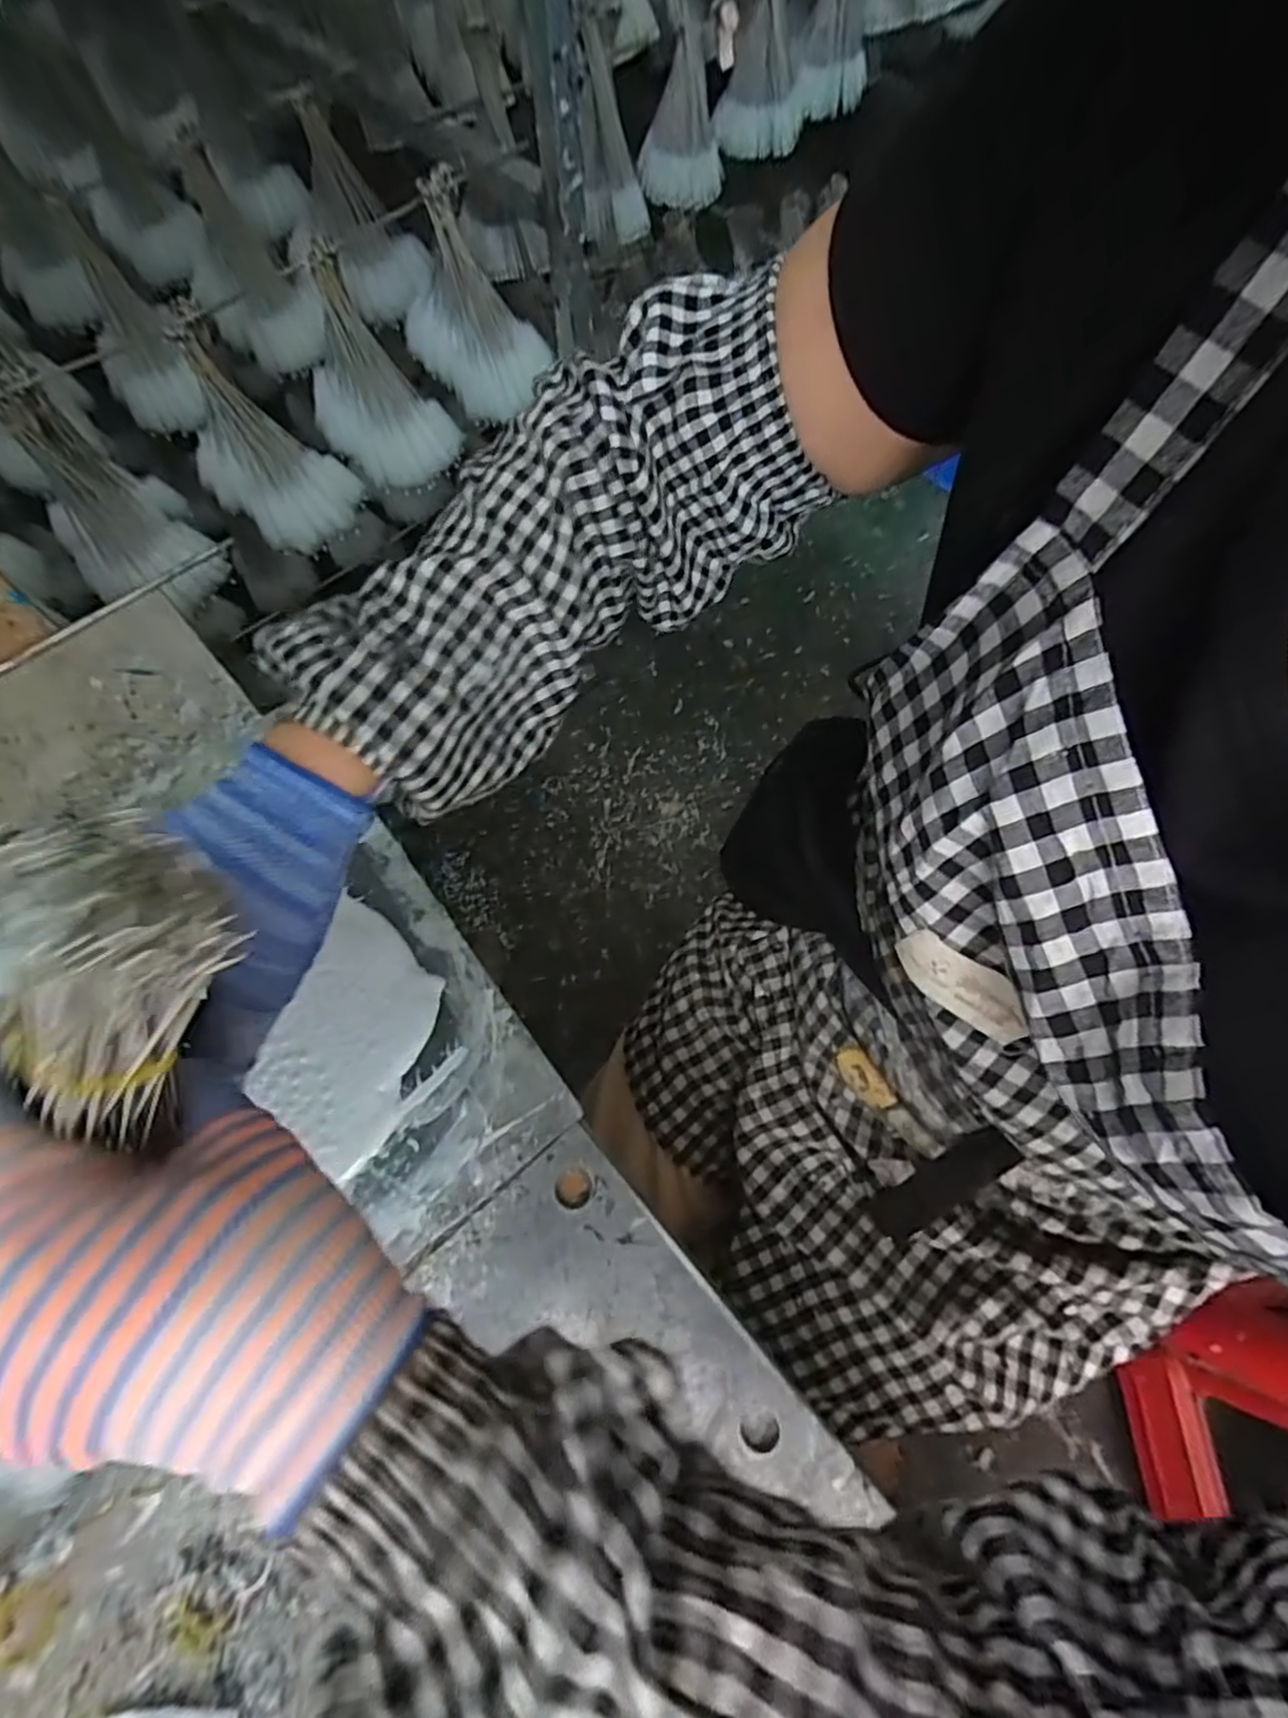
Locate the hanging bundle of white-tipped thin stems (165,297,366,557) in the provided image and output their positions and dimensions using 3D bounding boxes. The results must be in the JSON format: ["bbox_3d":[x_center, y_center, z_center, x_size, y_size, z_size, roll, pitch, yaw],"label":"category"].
[{"bbox_3d":[-0.396,-0.442,0.711,0.158,0.197,0.116,42,72,15],"label":"hanging bundle of white-tipped thin stems"}]

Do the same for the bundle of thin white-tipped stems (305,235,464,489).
[{"bbox_3d":[-0.297,-0.516,0.737,0.174,0.198,0.094,39,71,14],"label":"bundle of thin white-tipped stems"}]

